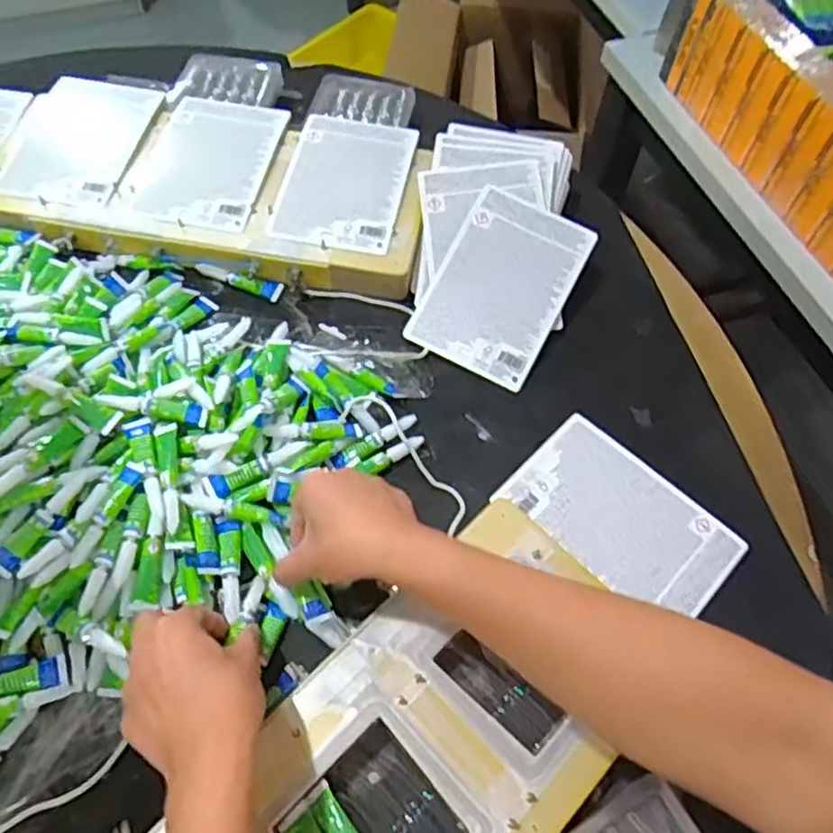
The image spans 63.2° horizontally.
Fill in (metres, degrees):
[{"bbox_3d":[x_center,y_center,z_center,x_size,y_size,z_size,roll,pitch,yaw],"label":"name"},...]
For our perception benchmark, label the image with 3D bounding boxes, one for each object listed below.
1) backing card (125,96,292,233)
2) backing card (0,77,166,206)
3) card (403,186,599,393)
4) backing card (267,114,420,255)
[{"bbox_3d":[-0.202,-0.253,0.664,0.117,0.005,0.165,10,61,5],"label":"backing card"},{"bbox_3d":[-0.333,-0.278,0.670,0.120,0.004,0.167,8,61,4],"label":"backing card"},{"bbox_3d":[0.078,-0.120,0.617,0.115,0.005,0.167,27,81,8],"label":"card"},{"bbox_3d":[-0.068,-0.234,0.659,0.115,0.006,0.172,10,61,5],"label":"backing card"}]

